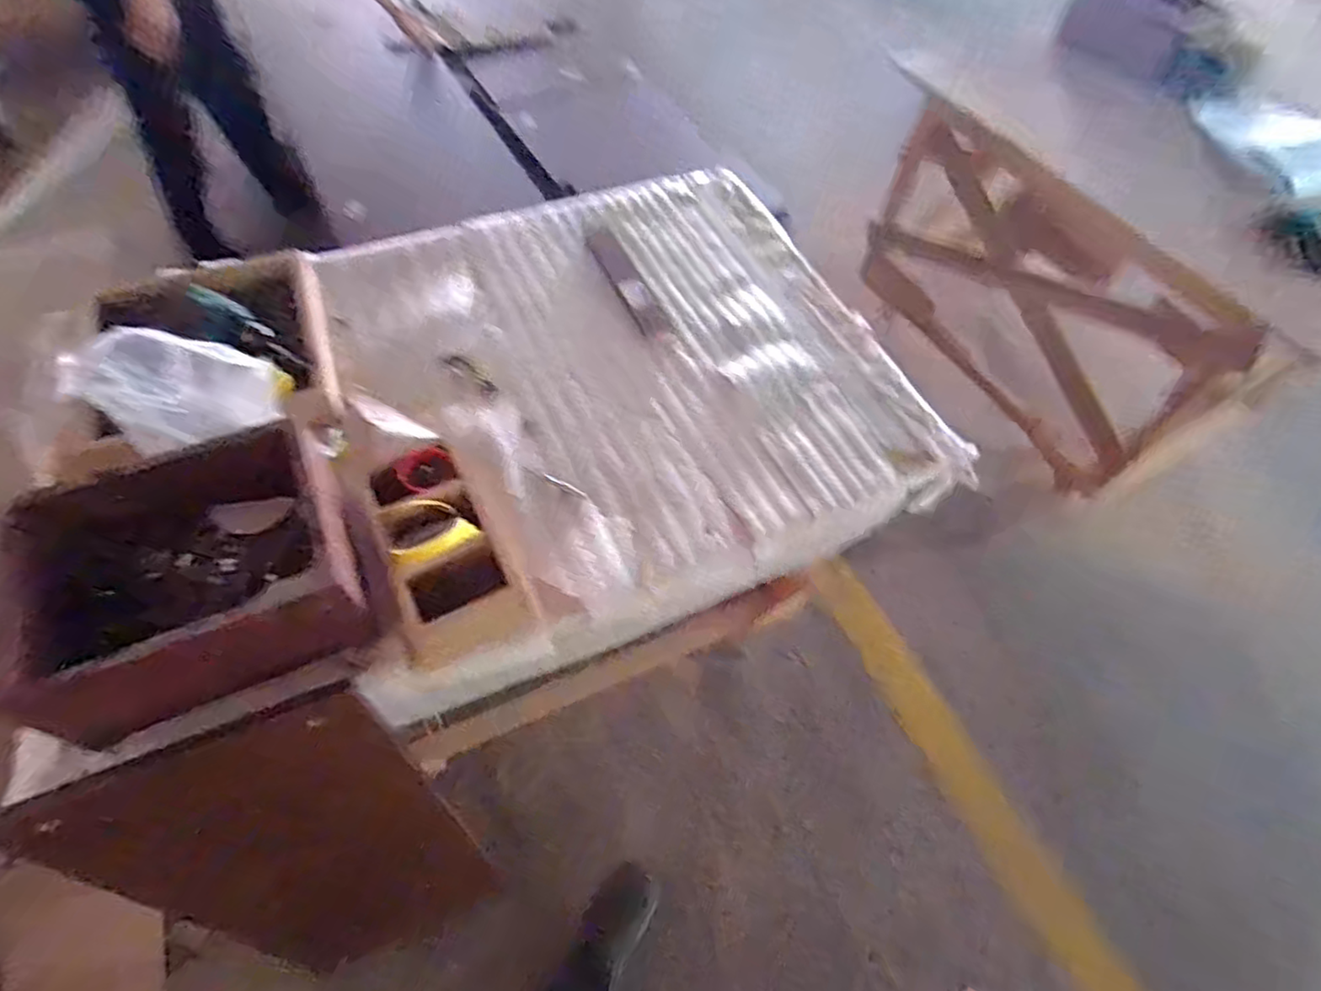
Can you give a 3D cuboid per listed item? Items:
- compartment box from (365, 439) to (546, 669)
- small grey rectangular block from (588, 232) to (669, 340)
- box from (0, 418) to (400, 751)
[{"bbox_3d":[-0.277,0.061,0.845,0.147,0.086,0.290,-22,60,-16],"label":"compartment box"},{"bbox_3d":[-0.060,-0.384,1.203,0.049,0.011,0.302,-20,60,-15],"label":"small grey rectangular block"},{"bbox_3d":[-0.533,0.086,0.776,0.356,0.139,0.288,-18,59,-13],"label":"box"}]

